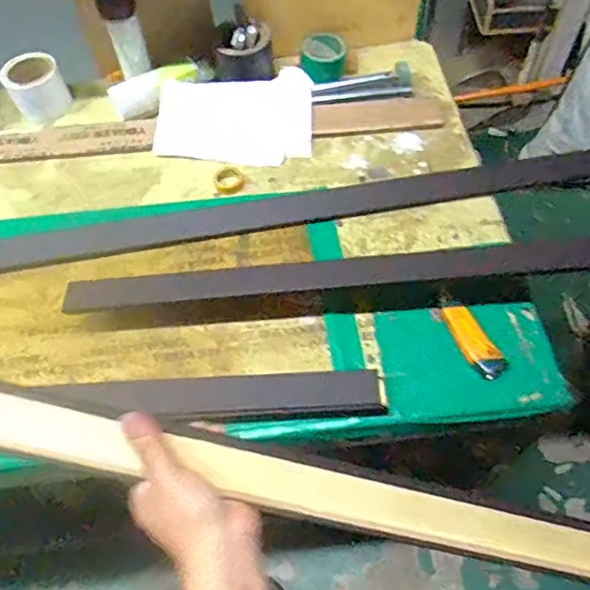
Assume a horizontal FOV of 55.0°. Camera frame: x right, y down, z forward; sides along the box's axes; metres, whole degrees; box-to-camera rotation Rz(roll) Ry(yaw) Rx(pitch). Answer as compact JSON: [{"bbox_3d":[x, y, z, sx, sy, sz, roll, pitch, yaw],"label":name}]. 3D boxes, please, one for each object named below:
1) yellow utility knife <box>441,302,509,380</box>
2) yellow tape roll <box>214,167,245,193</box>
[{"bbox_3d":[0.250,0.062,0.797,0.042,0.019,0.117,-26,59,-12],"label":"yellow utility knife"},{"bbox_3d":[-0.116,-0.202,1.004,0.054,0.017,0.055,-2,57,3],"label":"yellow tape roll"}]

